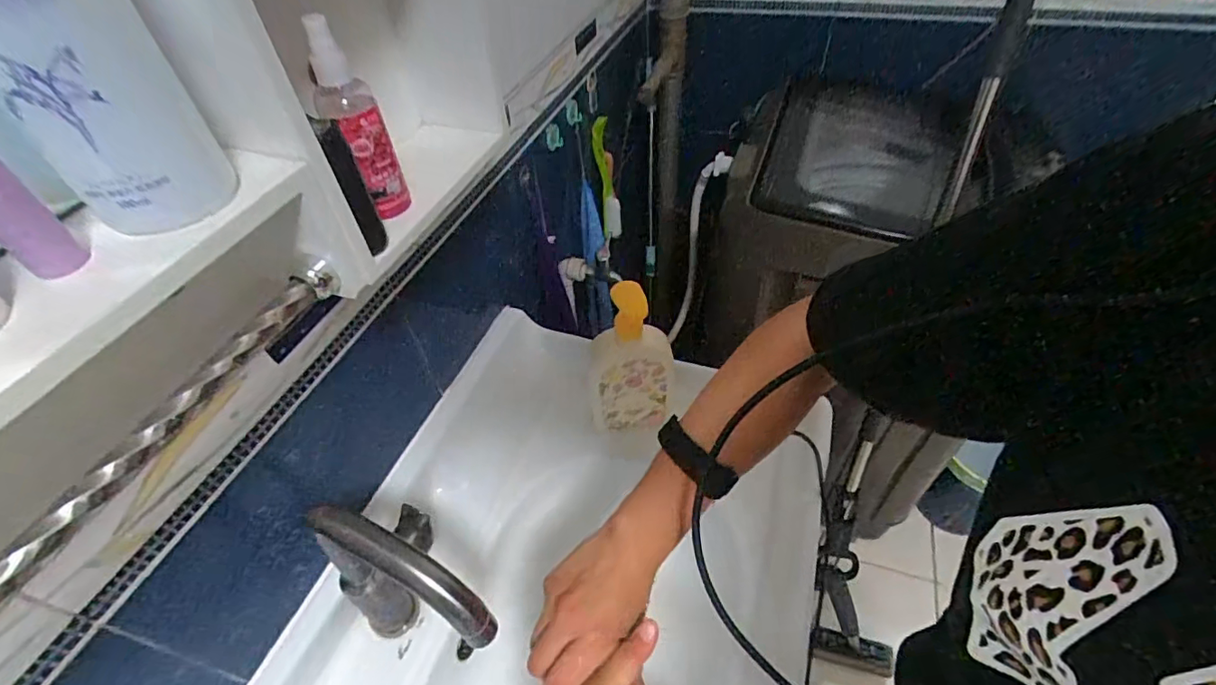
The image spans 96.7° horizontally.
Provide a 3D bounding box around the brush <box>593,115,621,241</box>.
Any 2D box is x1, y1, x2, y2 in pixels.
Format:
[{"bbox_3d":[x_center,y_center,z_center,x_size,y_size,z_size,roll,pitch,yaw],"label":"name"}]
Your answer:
[{"bbox_3d":[0.001,-0.315,1.043,0.047,0.227,0.097,0,48,3],"label":"brush"}]

